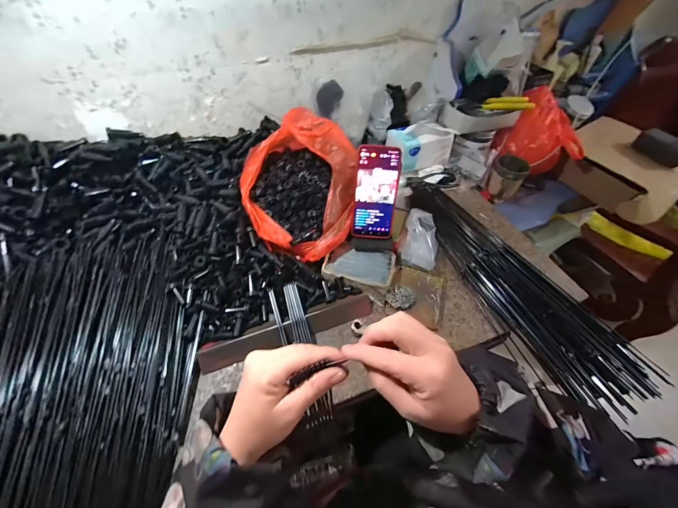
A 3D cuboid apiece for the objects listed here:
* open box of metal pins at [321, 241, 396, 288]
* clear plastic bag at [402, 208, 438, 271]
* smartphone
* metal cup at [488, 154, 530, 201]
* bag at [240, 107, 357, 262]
[{"bbox_3d":[0.039,0.022,0.544,0.128,0.021,0.076,12,62,1],"label":"open box of metal pins"},{"bbox_3d":[0.169,-0.030,0.583,0.071,0.068,0.121,14,51,12],"label":"clear plastic bag"},{"bbox_3d":[0.067,-0.109,0.518,0.078,0.163,0.007,3,20,-1],"label":"smartphone"},{"bbox_3d":[0.446,-0.206,0.756,0.073,0.107,0.067,0,49,0],"label":"metal cup"},{"bbox_3d":[-0.075,-0.129,0.551,0.207,0.168,0.243,3,49,3],"label":"bag"}]

